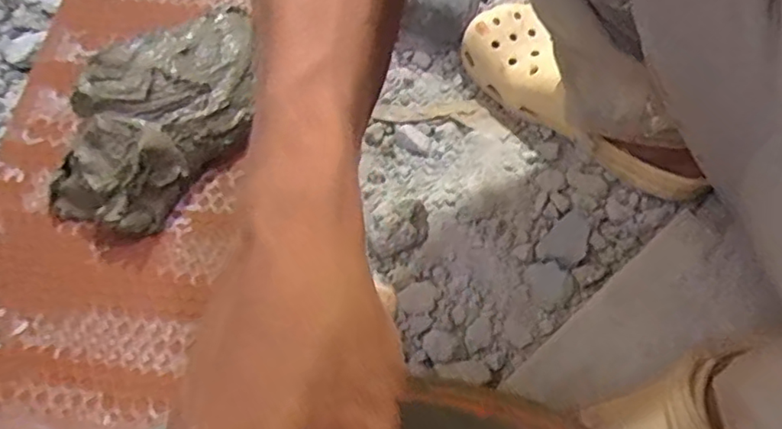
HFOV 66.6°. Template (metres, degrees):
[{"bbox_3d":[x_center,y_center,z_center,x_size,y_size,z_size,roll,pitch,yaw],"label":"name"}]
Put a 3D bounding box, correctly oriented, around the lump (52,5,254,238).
[{"bbox_3d":[-0.159,-0.073,0.422,0.088,0.062,0.191,40,70,15],"label":"lump"}]

